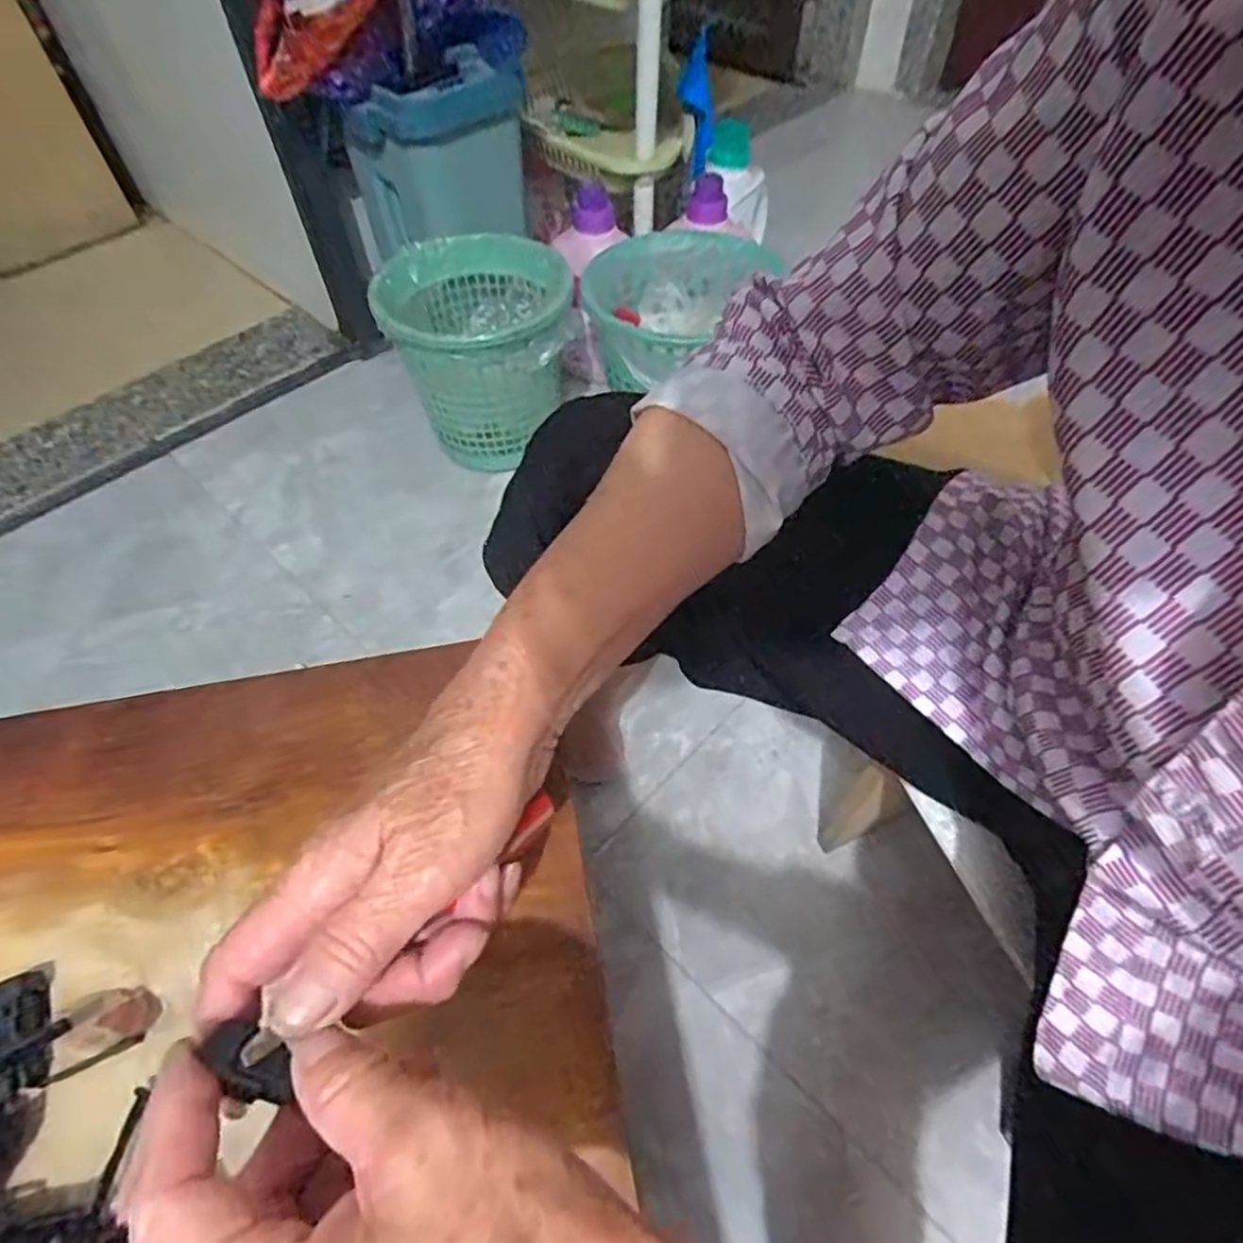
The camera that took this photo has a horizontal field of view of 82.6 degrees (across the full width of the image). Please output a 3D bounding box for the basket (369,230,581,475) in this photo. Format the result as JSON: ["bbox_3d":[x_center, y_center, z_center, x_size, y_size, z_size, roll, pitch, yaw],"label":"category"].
[{"bbox_3d":[-0.194,-0.355,0.972,0.226,0.222,0.222,-22,57,-15],"label":"basket"}]

